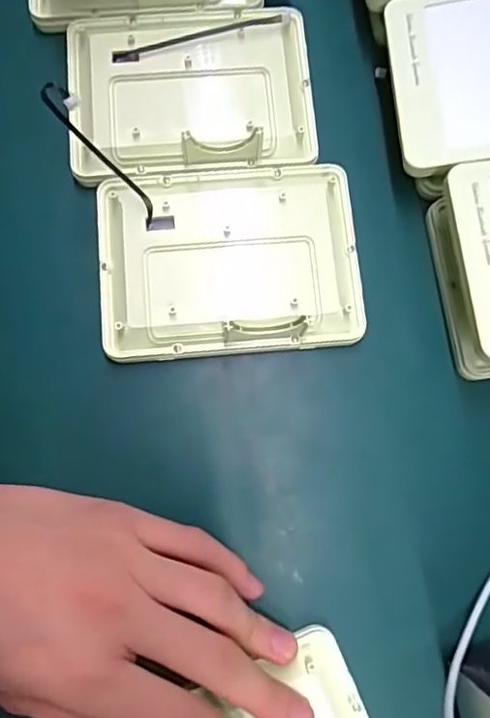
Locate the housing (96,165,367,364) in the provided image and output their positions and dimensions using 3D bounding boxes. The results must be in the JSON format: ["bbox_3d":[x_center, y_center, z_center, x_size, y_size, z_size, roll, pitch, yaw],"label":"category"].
[{"bbox_3d":[-0.008,-0.052,0.299,0.133,0.023,0.098,-5,79,-2],"label":"housing"}]

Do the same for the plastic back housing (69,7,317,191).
[{"bbox_3d":[-0.030,-0.150,0.309,0.132,0.014,0.100,-8,79,-3],"label":"plastic back housing"}]

